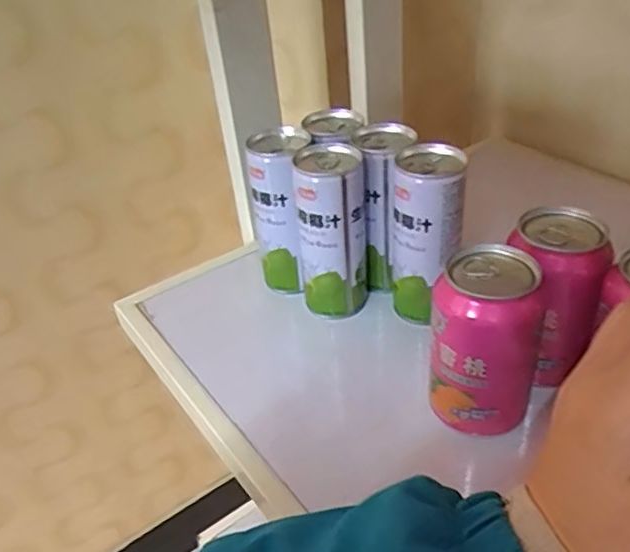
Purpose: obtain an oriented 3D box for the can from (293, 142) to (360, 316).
[{"bbox_3d":[0.012,-0.033,0.483,0.049,0.125,0.056,-2,36,6],"label":"can"}]

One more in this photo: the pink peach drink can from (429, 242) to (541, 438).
[{"bbox_3d":[0.105,0.042,0.382,0.063,0.107,0.057,9,39,20],"label":"pink peach drink can"}]

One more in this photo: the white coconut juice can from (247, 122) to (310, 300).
[{"bbox_3d":[-0.026,-0.046,0.503,0.049,0.129,0.056,-4,36,2],"label":"white coconut juice can"}]

